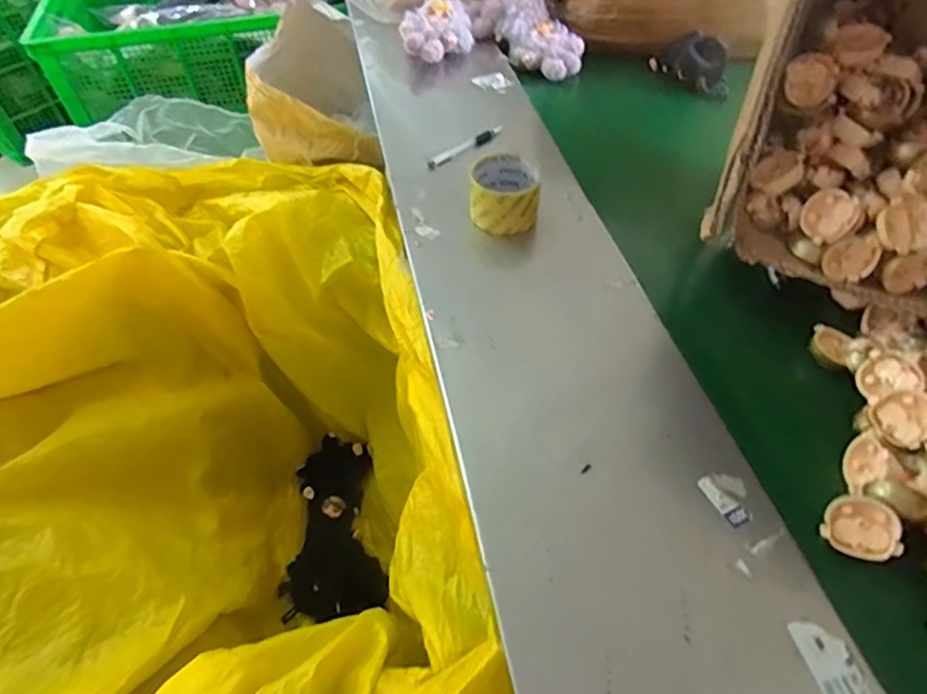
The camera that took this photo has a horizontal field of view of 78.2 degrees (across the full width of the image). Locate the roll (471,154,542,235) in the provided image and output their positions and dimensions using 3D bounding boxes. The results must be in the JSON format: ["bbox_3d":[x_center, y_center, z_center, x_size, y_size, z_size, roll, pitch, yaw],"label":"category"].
[{"bbox_3d":[0.051,-0.186,0.692,0.084,0.055,0.086,-1,51,1],"label":"roll"}]

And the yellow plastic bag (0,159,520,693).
[{"bbox_3d":[-0.536,0.173,0.786,0.986,0.433,0.954,-12,52,-8],"label":"yellow plastic bag"}]

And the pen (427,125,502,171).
[{"bbox_3d":[0.002,-0.280,0.799,0.131,0.013,0.013,-32,57,-22],"label":"pen"}]

